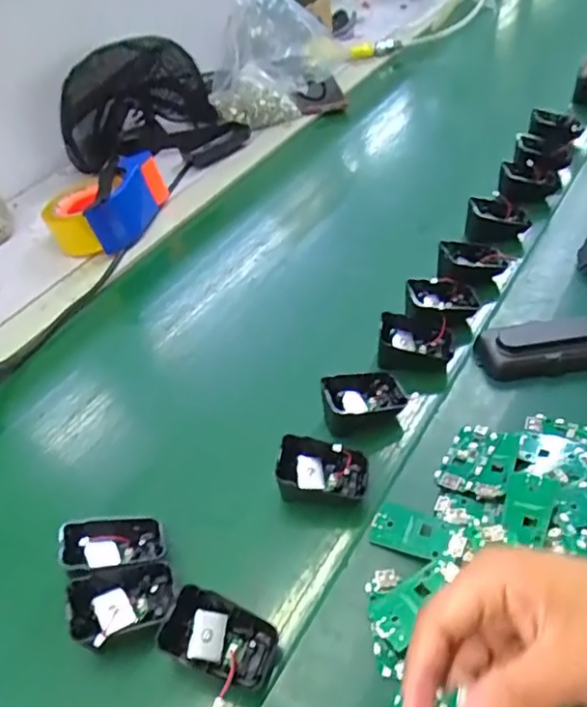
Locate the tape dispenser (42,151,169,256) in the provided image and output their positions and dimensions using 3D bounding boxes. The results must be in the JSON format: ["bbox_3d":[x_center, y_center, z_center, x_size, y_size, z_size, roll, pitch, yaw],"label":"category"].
[{"bbox_3d":[-0.236,-0.190,0.740,0.098,0.062,0.150,14,50,23],"label":"tape dispenser"}]

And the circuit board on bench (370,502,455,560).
[{"bbox_3d":[0.082,0.123,0.411,0.054,0.005,0.030,9,61,26],"label":"circuit board on bench"}]

